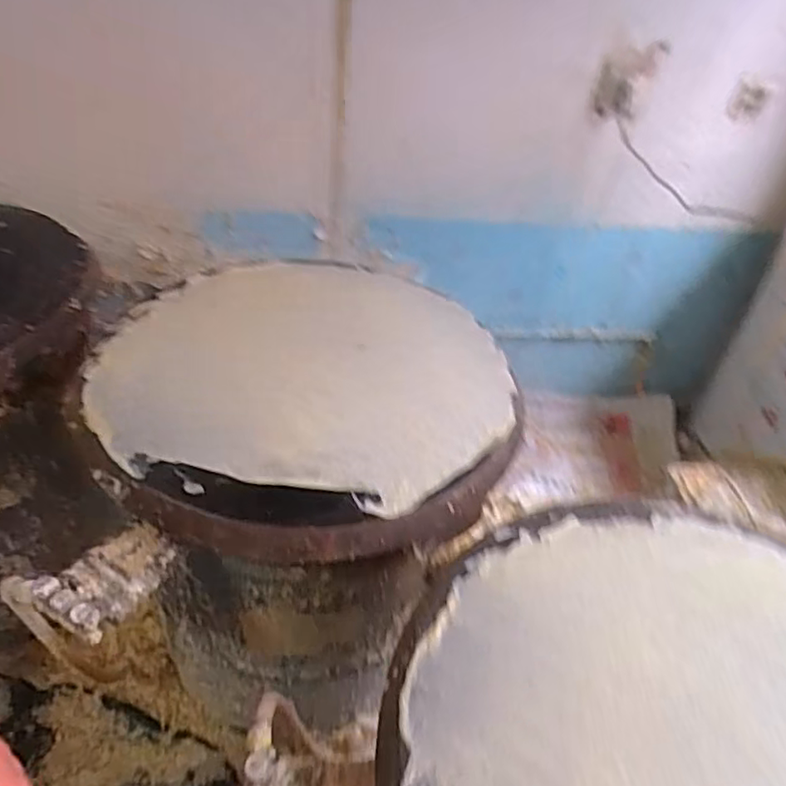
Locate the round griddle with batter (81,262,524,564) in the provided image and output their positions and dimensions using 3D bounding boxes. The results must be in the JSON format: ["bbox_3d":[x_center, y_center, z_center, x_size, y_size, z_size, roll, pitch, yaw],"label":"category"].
[{"bbox_3d":[-0.117,-0.025,0.949,0.592,0.060,0.606,4,39,-3],"label":"round griddle with batter"}]

